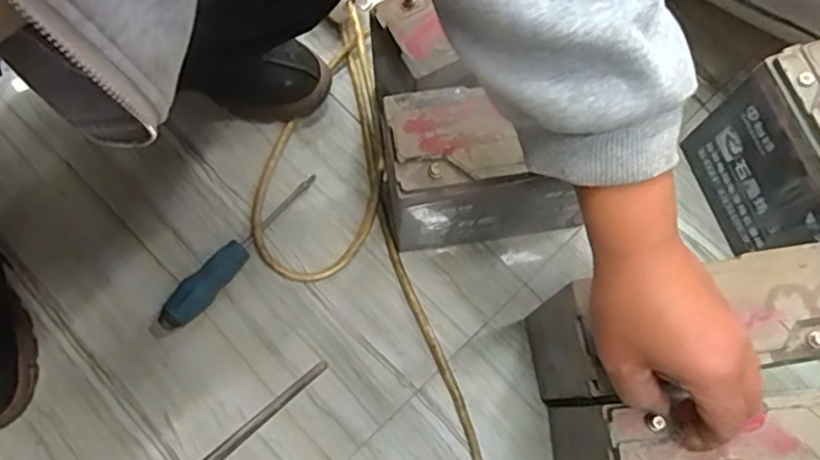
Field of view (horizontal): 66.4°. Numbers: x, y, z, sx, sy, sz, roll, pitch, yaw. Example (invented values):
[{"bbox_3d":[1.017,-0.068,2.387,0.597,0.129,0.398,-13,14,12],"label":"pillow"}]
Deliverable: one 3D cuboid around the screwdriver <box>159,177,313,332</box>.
[{"bbox_3d":[-0.158,0.016,0.583,0.025,0.032,0.188,37,77,9],"label":"screwdriver"}]

